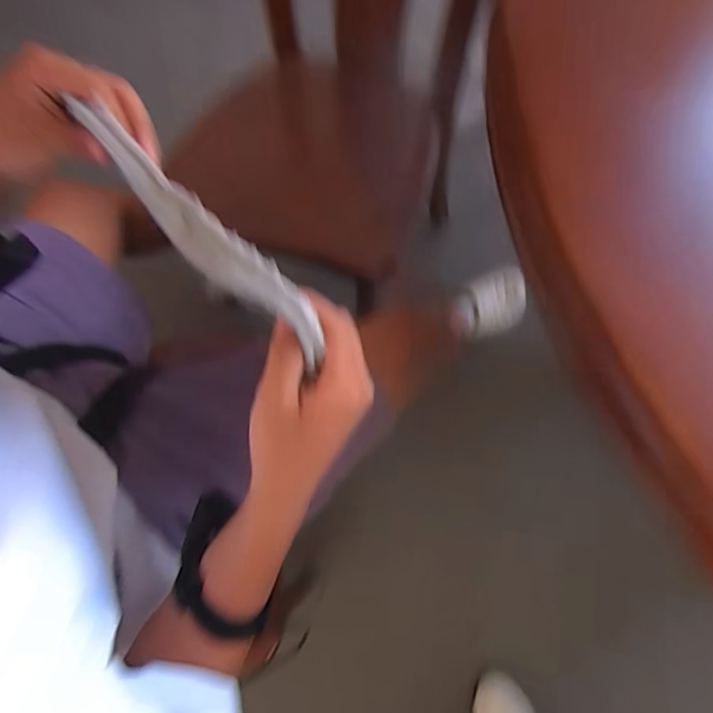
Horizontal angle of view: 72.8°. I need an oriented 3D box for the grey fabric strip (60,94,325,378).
[{"bbox_3d":[-0.101,-0.079,0.317,0.224,0.039,0.029,43,77,8],"label":"grey fabric strip"}]

